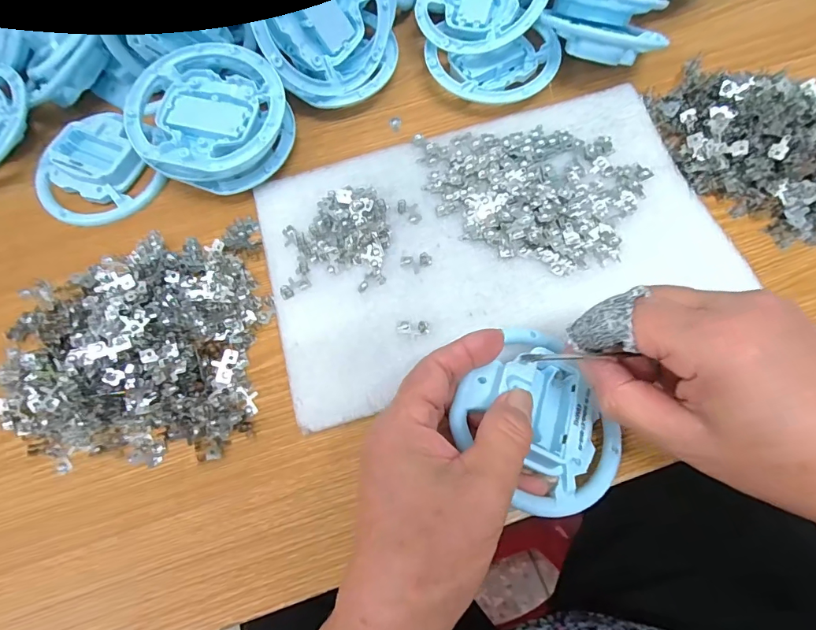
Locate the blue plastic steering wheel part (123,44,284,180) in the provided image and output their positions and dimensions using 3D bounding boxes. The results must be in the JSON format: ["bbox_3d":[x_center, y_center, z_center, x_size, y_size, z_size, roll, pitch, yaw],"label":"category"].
[{"bbox_3d":[-0.140,-0.141,0.310,0.108,0.015,0.105,0,73,1],"label":"blue plastic steering wheel part"}]

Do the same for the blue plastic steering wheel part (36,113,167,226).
[{"bbox_3d":[-0.240,-0.107,0.335,0.081,0.020,0.083,-36,73,-10],"label":"blue plastic steering wheel part"}]

